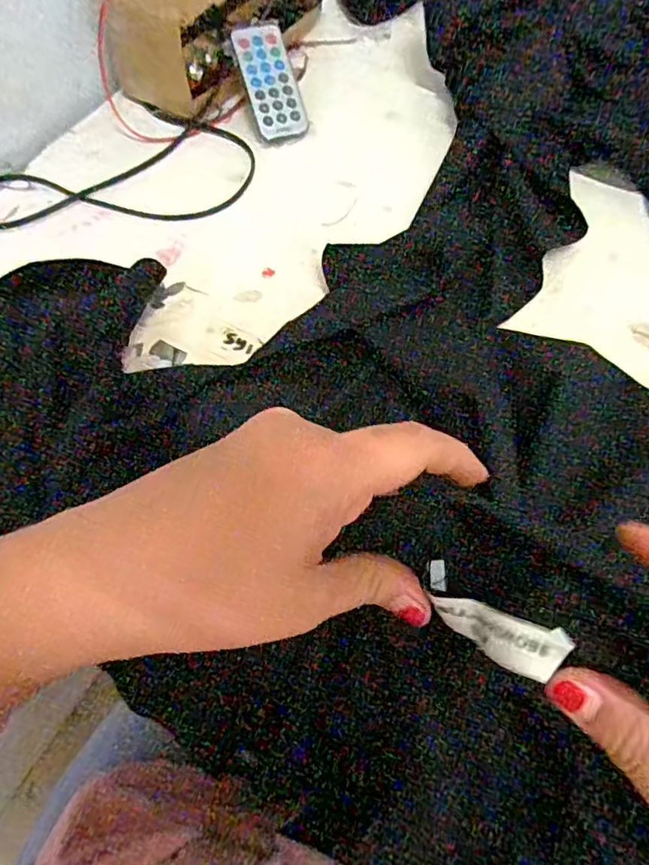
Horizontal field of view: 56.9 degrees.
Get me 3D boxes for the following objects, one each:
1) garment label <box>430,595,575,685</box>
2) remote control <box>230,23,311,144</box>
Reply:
[{"bbox_3d":[0.056,0.066,0.199,0.044,0.011,0.019,13,59,45],"label":"garment label"},{"bbox_3d":[-0.041,-0.266,0.456,0.042,0.011,0.085,-18,94,-7],"label":"remote control"}]

